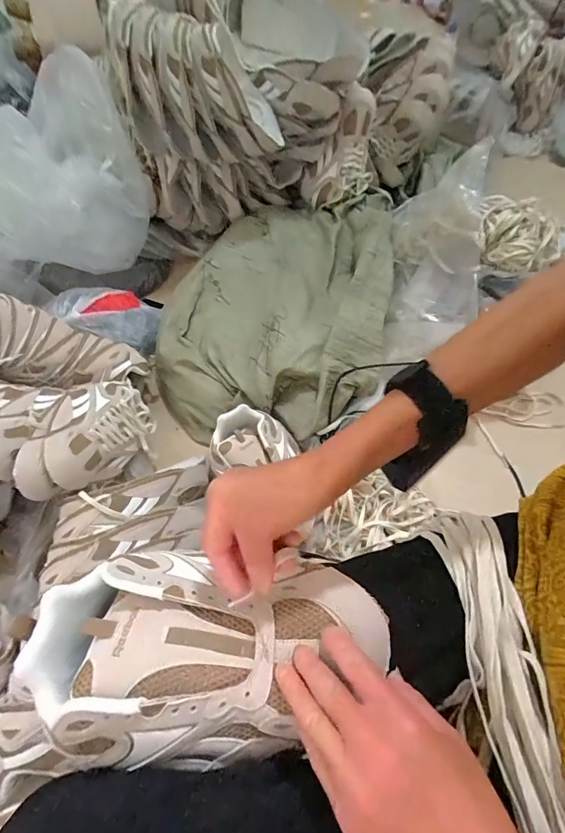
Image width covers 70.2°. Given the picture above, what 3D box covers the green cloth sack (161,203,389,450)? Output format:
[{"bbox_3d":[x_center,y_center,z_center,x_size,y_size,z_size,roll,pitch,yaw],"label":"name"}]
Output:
[{"bbox_3d":[-0.011,-0.242,0.885,0.461,0.159,0.606,9,59,8],"label":"green cloth sack"}]

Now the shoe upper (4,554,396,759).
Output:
[{"bbox_3d":[-0.056,0.154,0.274,0.246,0.056,0.121,0,58,3],"label":"shoe upper"}]

